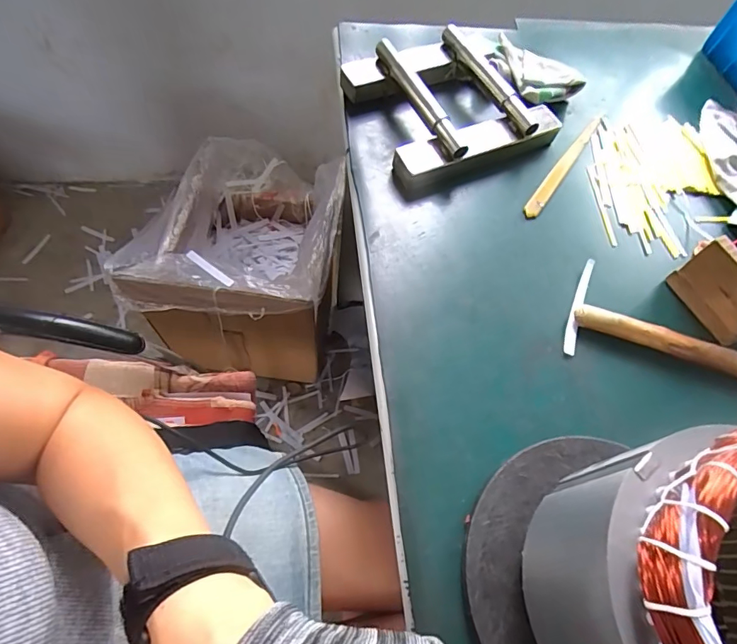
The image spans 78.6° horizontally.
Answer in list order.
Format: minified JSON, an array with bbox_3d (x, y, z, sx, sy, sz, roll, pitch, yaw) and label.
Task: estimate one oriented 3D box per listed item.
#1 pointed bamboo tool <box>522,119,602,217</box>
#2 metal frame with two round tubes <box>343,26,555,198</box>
[{"bbox_3d":[0.228,-0.184,0.522,0.016,0.006,0.197,33,64,14],"label":"pointed bamboo tool"},{"bbox_3d":[0.086,-0.264,0.527,0.208,0.056,0.202,-25,66,-16],"label":"metal frame with two round tubes"}]

